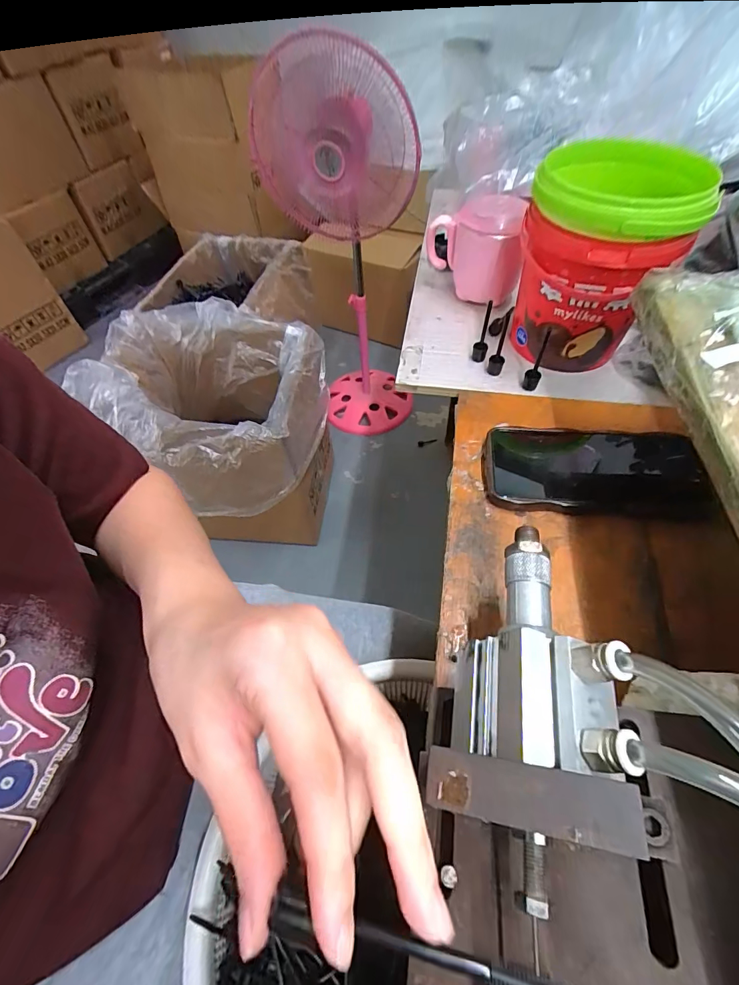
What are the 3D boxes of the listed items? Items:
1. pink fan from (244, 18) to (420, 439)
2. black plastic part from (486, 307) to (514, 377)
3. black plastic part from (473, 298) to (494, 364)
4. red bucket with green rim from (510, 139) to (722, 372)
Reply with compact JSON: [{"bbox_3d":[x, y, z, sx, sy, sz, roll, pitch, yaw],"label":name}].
[{"bbox_3d":[-0.057,-0.550,1.070,0.343,0.853,0.275,-3,56,1],"label":"pink fan"},{"bbox_3d":[0.127,-0.143,0.401,0.015,0.067,0.018,13,57,11],"label":"black plastic part"},{"bbox_3d":[0.114,-0.162,0.409,0.014,0.063,0.019,12,57,11],"label":"black plastic part"},{"bbox_3d":[0.200,-0.204,0.380,0.127,0.152,0.130,17,58,14],"label":"red bucket with green rim"}]

